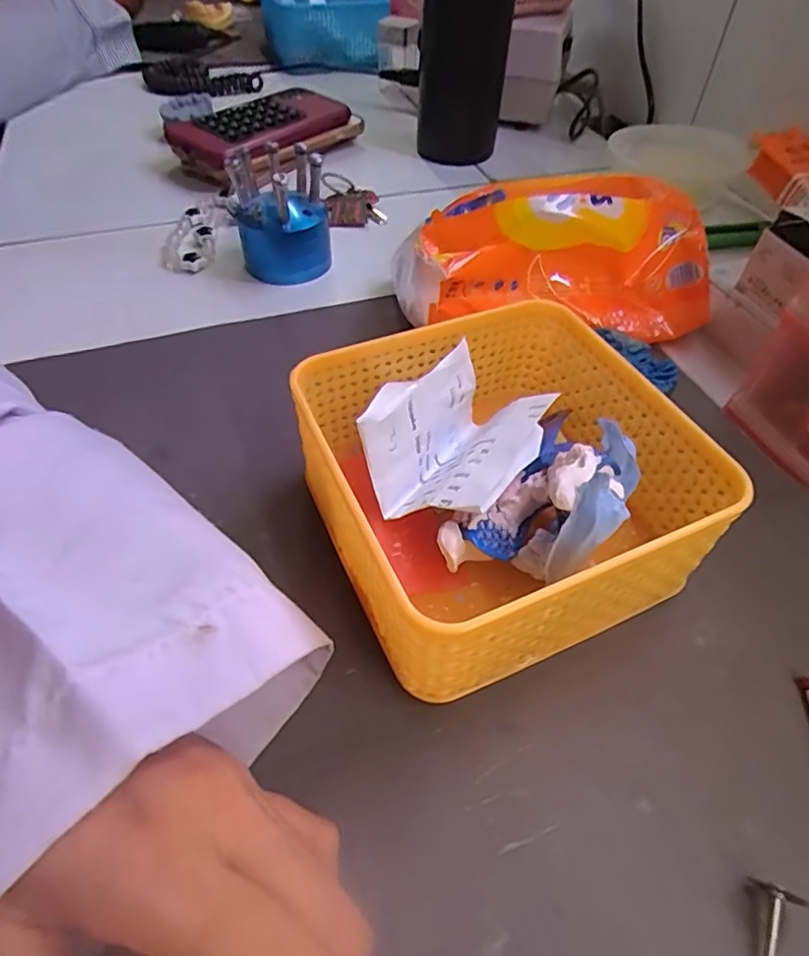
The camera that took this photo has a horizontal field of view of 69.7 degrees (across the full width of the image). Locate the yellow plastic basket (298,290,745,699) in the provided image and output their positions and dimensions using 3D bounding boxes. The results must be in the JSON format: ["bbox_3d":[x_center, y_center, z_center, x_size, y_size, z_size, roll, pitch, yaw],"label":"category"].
[{"bbox_3d":[0.036,0.001,0.235,0.136,0.065,0.131,-18,52,-17],"label":"yellow plastic basket"}]

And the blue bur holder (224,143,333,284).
[{"bbox_3d":[-0.081,-0.174,0.381,0.059,0.069,0.058,-10,50,-10],"label":"blue bur holder"}]

